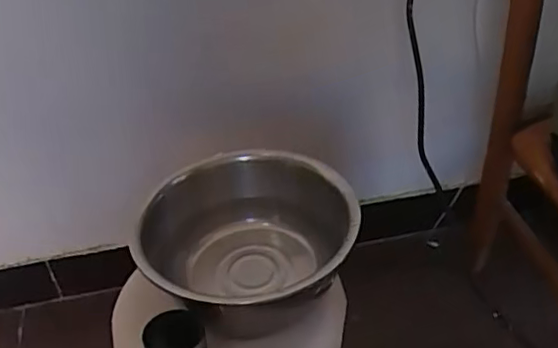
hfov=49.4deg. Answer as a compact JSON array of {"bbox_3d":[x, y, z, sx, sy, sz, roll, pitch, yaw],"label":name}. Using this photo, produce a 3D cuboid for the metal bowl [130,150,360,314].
[{"bbox_3d":[-0.031,0.071,0.665,0.218,0.105,0.195,-15,44,-11],"label":"metal bowl"}]

